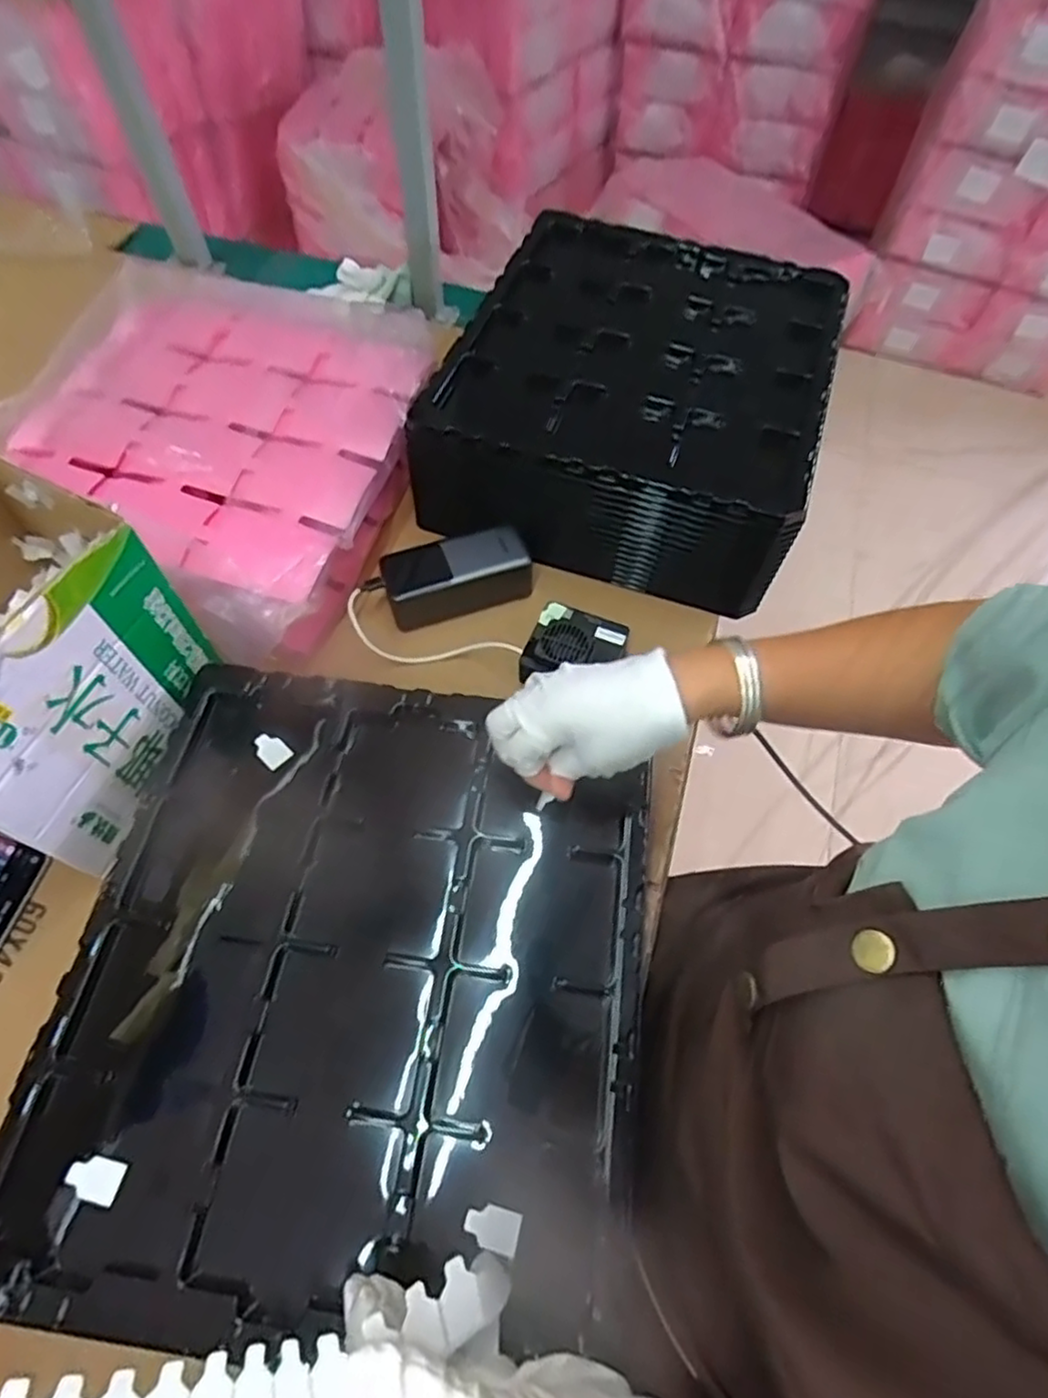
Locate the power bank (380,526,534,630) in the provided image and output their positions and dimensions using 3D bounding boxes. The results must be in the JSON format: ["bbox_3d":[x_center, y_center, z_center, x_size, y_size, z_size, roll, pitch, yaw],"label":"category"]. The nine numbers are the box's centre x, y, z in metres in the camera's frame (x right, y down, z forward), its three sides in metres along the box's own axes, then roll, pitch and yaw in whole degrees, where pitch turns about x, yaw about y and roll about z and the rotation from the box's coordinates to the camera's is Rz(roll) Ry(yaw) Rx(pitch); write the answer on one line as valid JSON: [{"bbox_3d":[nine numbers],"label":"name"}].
[{"bbox_3d":[-0.062,-0.115,0.624,0.133,0.045,0.055,-14,62,-10],"label":"power bank"}]

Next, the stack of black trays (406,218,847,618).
[{"bbox_3d":[0.118,-0.309,0.696,0.336,0.119,0.380,18,61,8],"label":"stack of black trays"}]

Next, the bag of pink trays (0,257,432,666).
[{"bbox_3d":[-0.286,-0.224,0.634,0.341,0.125,0.365,15,61,7],"label":"bag of pink trays"}]

